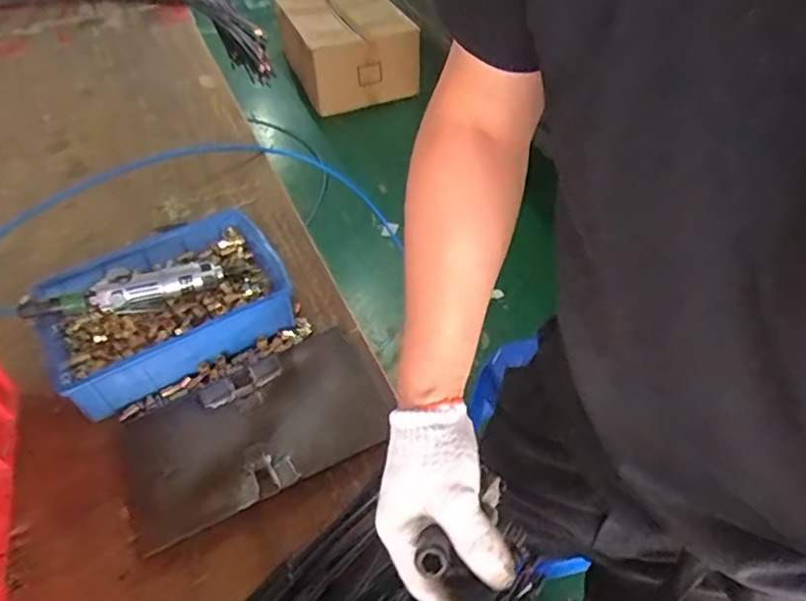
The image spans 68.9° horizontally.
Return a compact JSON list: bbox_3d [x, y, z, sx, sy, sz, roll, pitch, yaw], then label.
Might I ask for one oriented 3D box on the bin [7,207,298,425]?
[{"bbox_3d":[-0.307,0.009,0.769,0.296,0.084,0.204,-27,51,-19],"label":"bin"}]

